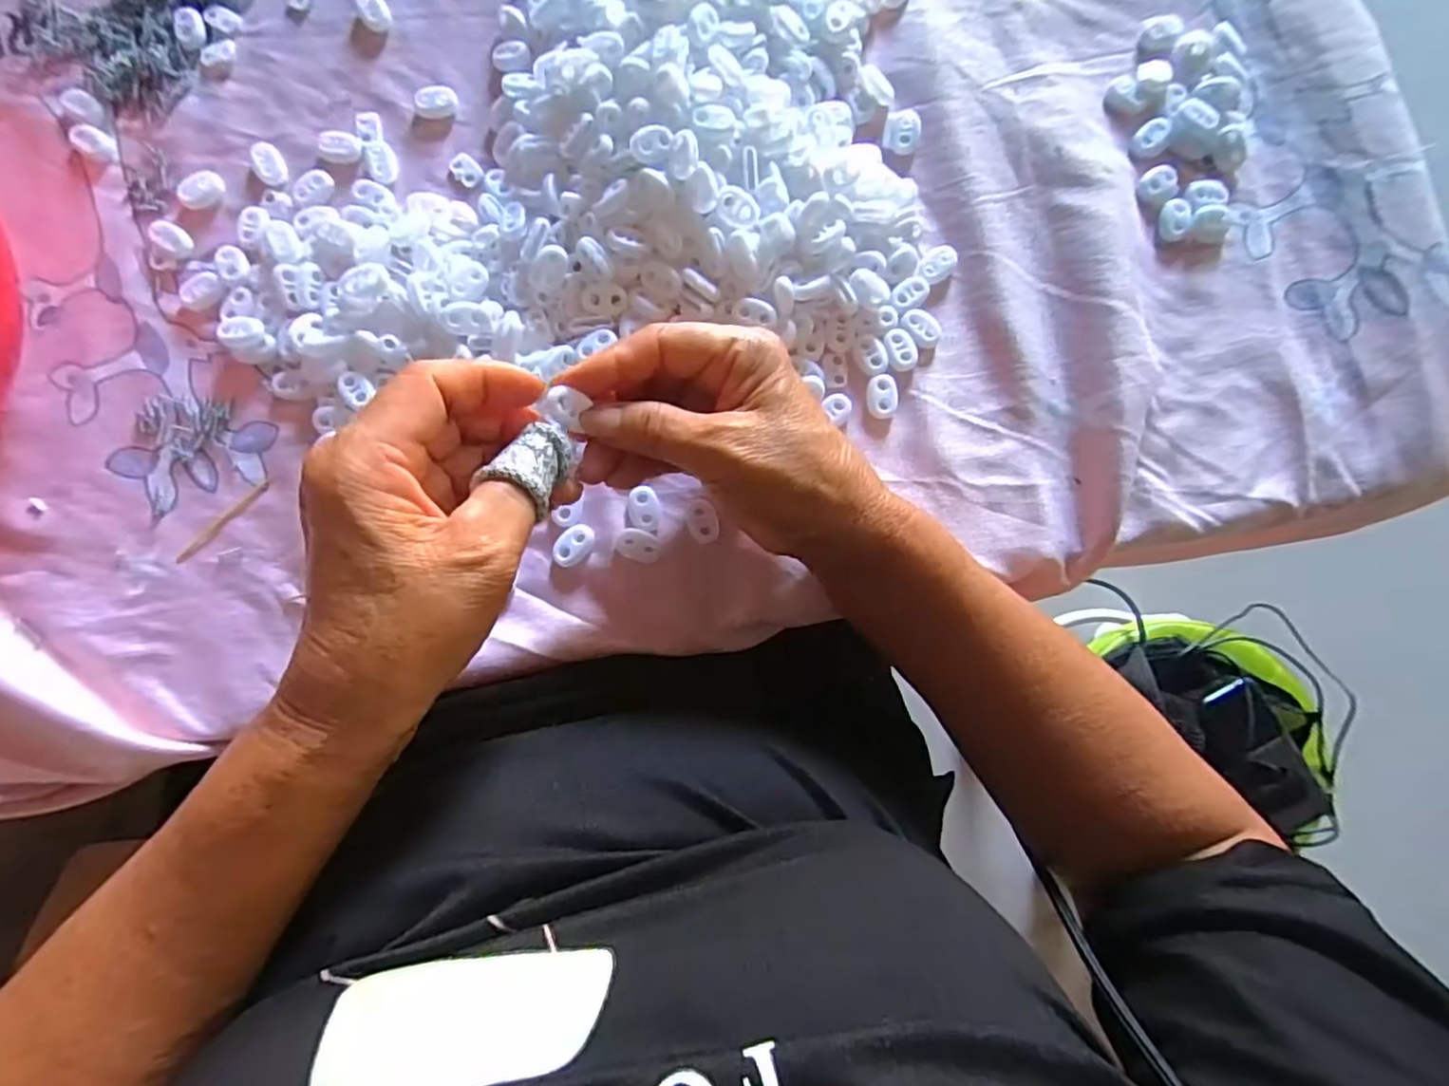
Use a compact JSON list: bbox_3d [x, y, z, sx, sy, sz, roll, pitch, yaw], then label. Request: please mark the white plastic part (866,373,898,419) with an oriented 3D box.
[{"bbox_3d":[0.080,-0.075,0.335,0.015,0.004,0.022,-4,84,-1],"label":"white plastic part"}]

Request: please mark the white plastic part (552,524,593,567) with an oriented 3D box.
[{"bbox_3d":[-0.075,0.001,0.324,0.016,0.005,0.023,43,85,4],"label":"white plastic part"}]

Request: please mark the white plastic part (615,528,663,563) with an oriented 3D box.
[{"bbox_3d":[-0.042,0.001,0.322,0.022,0.004,0.015,23,84,2],"label":"white plastic part"}]

